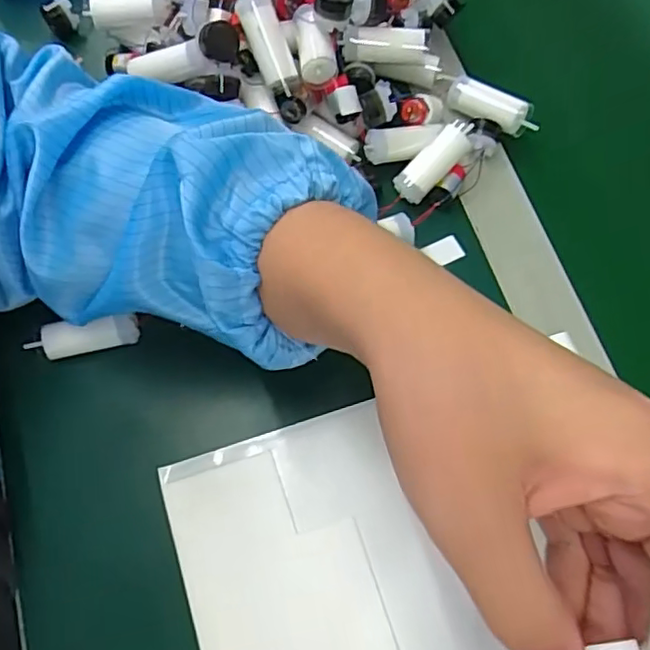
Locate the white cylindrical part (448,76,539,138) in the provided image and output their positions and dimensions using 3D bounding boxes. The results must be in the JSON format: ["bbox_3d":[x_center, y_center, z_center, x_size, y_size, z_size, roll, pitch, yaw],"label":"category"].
[{"bbox_3d":[0.105,-0.137,0.375,0.058,0.016,0.016,28,73,10],"label":"white cylindrical part"}]

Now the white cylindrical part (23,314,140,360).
[{"bbox_3d":[-0.134,0.007,0.332,0.060,0.013,0.016,-12,70,-3],"label":"white cylindrical part"}]

